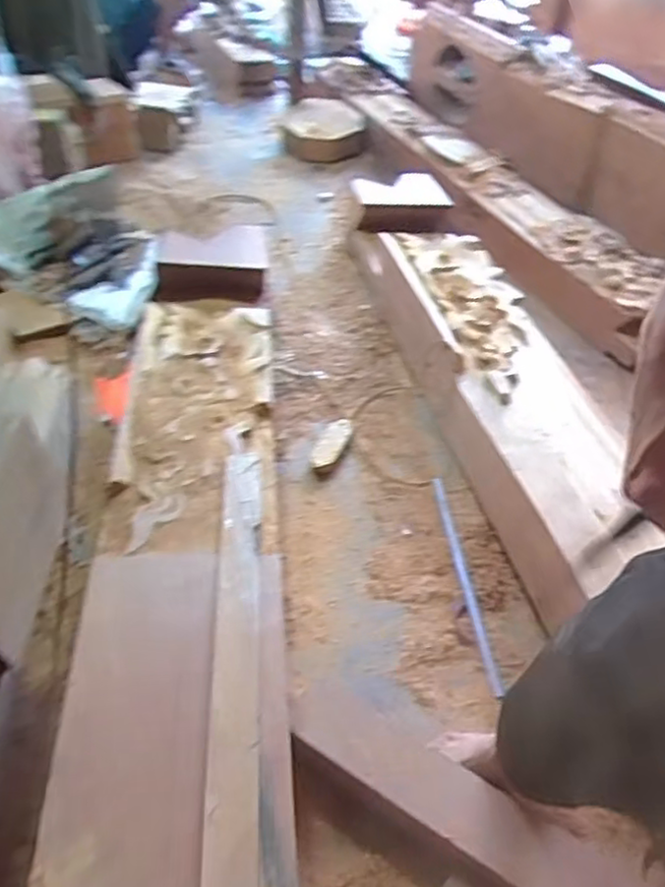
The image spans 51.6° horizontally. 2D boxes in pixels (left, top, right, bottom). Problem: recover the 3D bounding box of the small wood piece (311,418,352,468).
[{"bbox_3d":[-0.001,-0.001,1.625,0.062,0.029,0.156,18,45,11],"label":"small wood piece"}]

